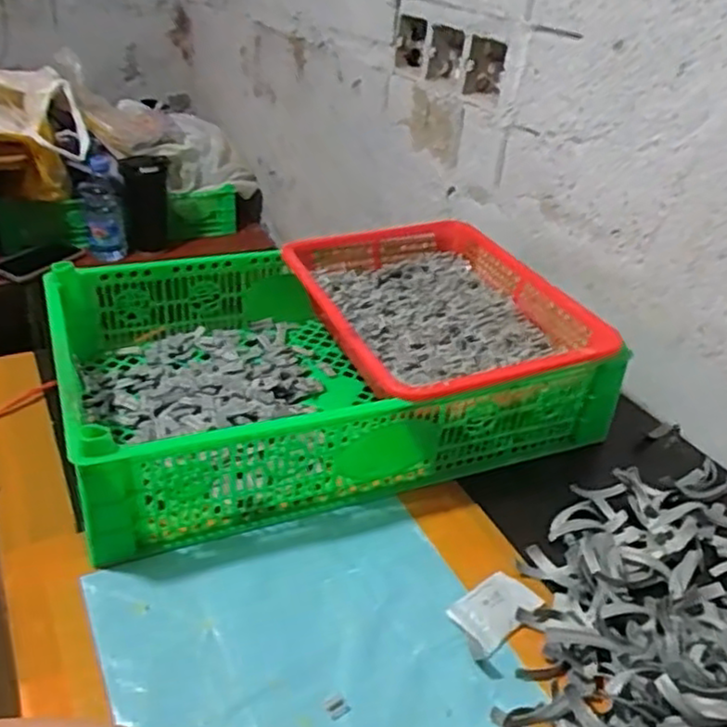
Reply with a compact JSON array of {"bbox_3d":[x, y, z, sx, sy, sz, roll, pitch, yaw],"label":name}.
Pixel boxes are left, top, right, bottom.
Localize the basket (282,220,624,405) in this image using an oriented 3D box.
[{"bbox_3d":[0.072,-0.047,0.706,0.249,0.069,0.302,-8,35,-21],"label":"basket"}]

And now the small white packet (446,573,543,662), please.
[{"bbox_3d":[0.090,0.173,0.497,0.071,0.007,0.040,-24,43,-39],"label":"small white packet"}]

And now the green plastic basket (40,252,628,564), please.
[{"bbox_3d":[-0.037,-0.004,0.672,0.451,0.104,0.287,-9,35,-22],"label":"green plastic basket"}]

